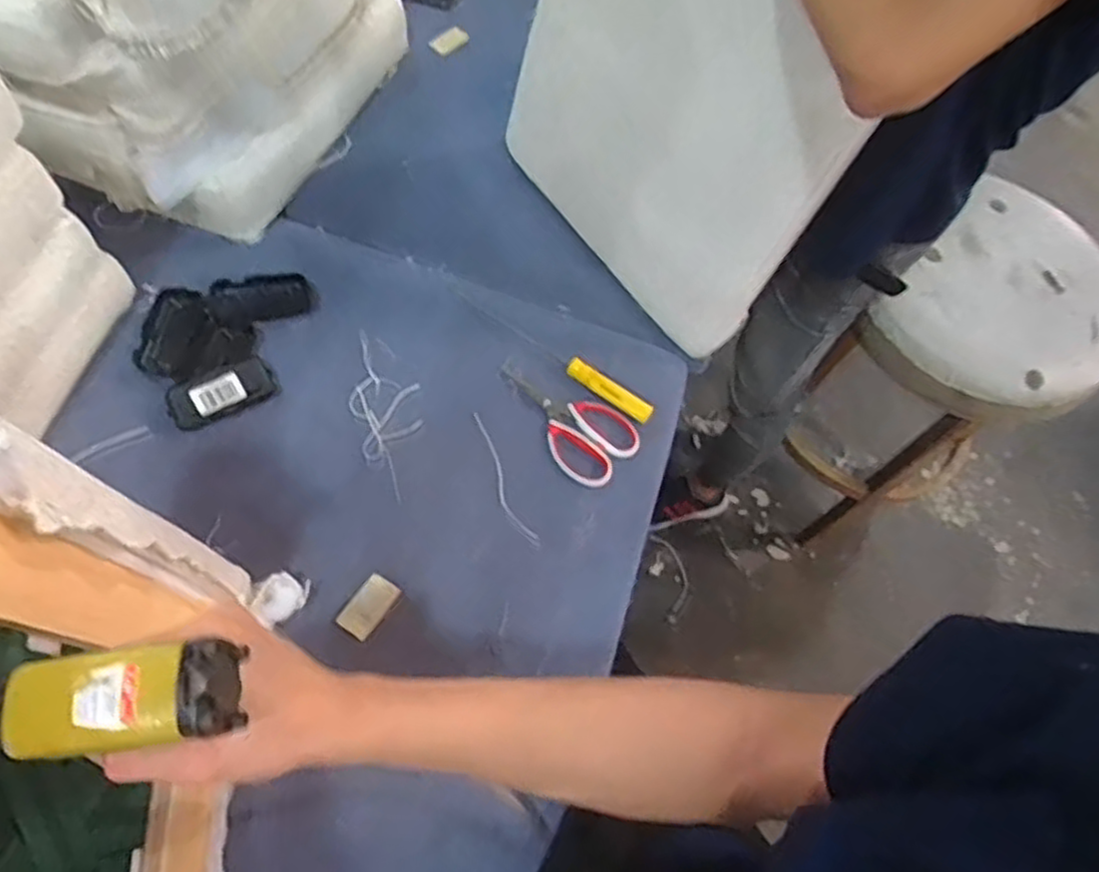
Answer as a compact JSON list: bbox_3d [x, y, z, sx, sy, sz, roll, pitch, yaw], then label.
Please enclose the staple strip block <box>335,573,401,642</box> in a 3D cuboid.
[{"bbox_3d":[-0.185,0.174,0.758,0.037,0.007,0.063,35,64,9],"label":"staple strip block"}]

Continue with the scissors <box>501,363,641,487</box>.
[{"bbox_3d":[0.015,-0.024,0.879,0.186,0.007,0.095,43,65,12],"label":"scissors"}]

